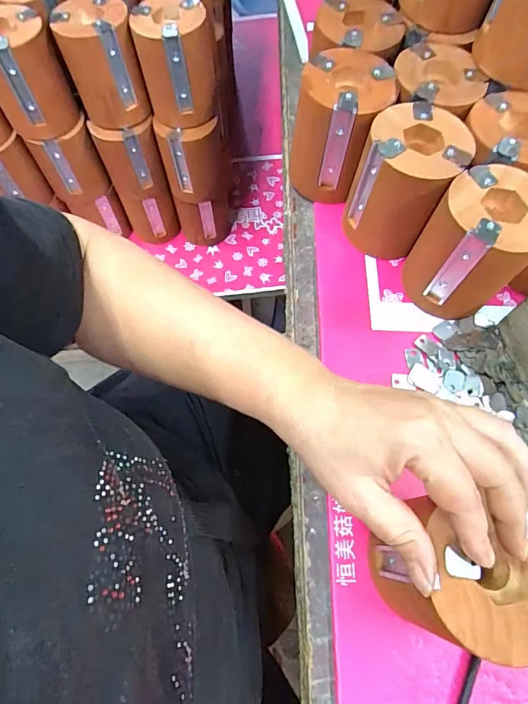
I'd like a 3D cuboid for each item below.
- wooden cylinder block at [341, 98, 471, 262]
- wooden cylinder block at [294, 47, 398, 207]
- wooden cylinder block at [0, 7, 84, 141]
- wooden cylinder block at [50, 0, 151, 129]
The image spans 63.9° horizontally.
[{"bbox_3d":[0.119,-0.143,0.369,0.073,0.099,0.079,29,69,11],"label":"wooden cylinder block"},{"bbox_3d":[0.070,-0.206,0.391,0.072,0.100,0.079,18,68,7],"label":"wooden cylinder block"},{"bbox_3d":[-0.263,-0.304,0.468,0.079,0.100,0.078,-24,69,-11],"label":"wooden cylinder block"},{"bbox_3d":[-0.180,-0.324,0.482,0.077,0.102,0.075,-11,67,-6],"label":"wooden cylinder block"}]

